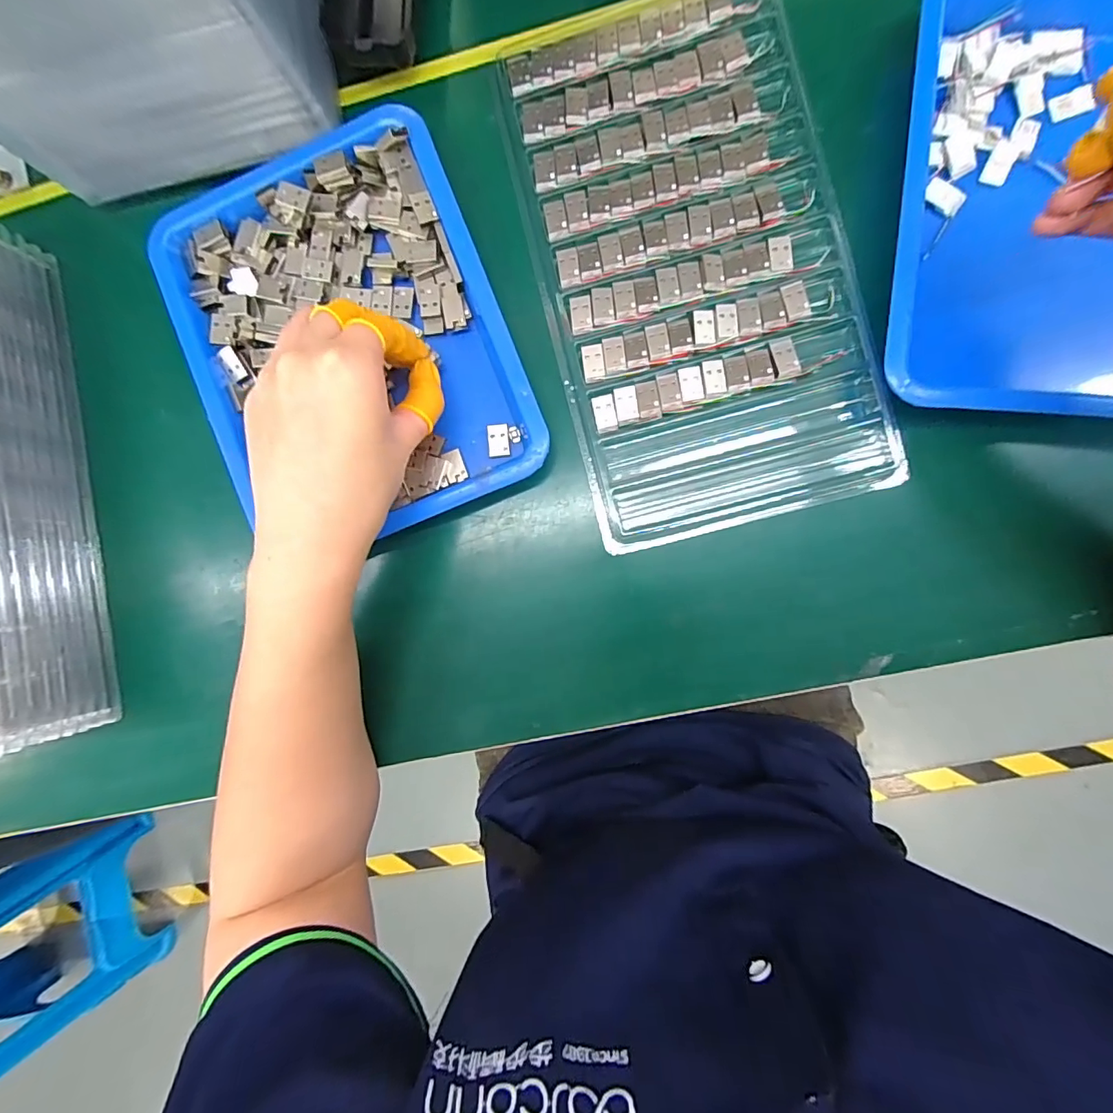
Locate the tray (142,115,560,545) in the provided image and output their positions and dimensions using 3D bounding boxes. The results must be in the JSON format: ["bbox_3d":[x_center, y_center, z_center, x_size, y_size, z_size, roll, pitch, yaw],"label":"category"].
[{"bbox_3d":[-0.120,-0.120,0.275,0.172,0.020,0.219,-22,90,2],"label":"tray"}]

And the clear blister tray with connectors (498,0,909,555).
[{"bbox_3d":[0.074,-0.159,0.273,0.160,0.015,0.285,-13,89,5],"label":"clear blister tray with connectors"}]

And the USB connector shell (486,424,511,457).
[{"bbox_3d":[-0.033,-0.066,0.284,0.013,0.004,0.018,-6,90,5],"label":"USB connector shell"}]

